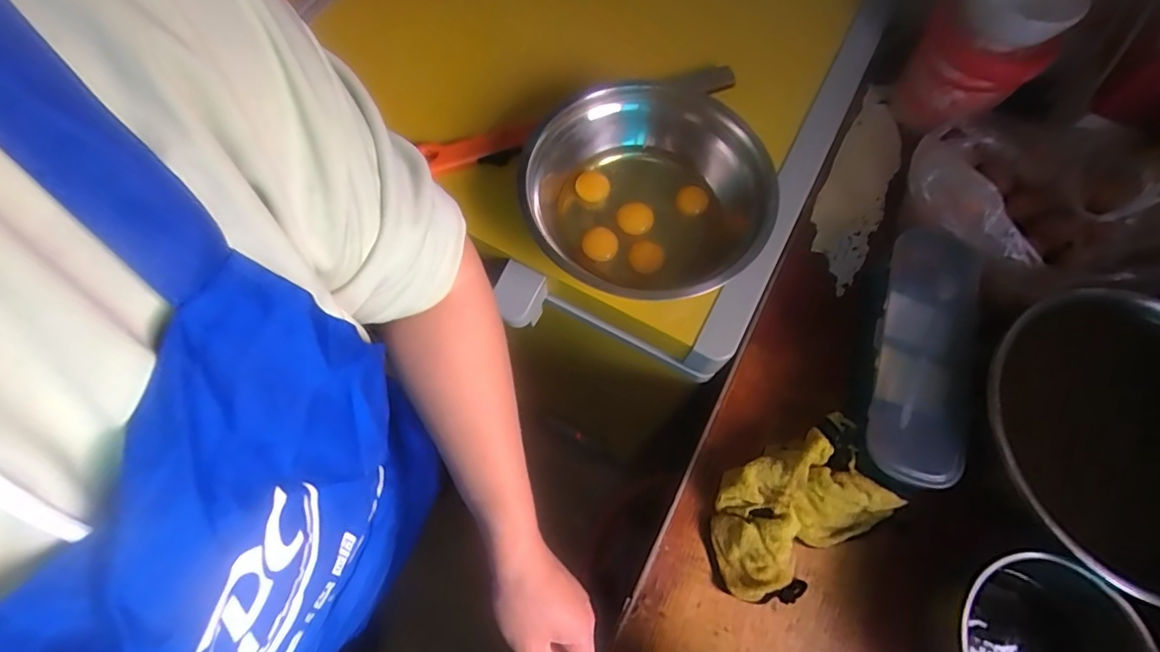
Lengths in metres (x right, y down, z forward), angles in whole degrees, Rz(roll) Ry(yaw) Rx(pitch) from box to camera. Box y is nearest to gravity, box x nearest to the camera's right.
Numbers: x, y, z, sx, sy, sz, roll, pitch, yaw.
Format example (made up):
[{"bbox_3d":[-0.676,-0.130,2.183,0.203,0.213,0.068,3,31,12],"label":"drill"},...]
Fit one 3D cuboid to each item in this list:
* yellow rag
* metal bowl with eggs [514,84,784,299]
[{"bbox_3d":[0.197,0.169,0.518,0.162,0.069,0.105,-26,72,-11],"label":"yellow rag"},{"bbox_3d":[0.067,-0.129,0.571,0.229,0.084,0.234,1,69,-2],"label":"metal bowl with eggs"}]

